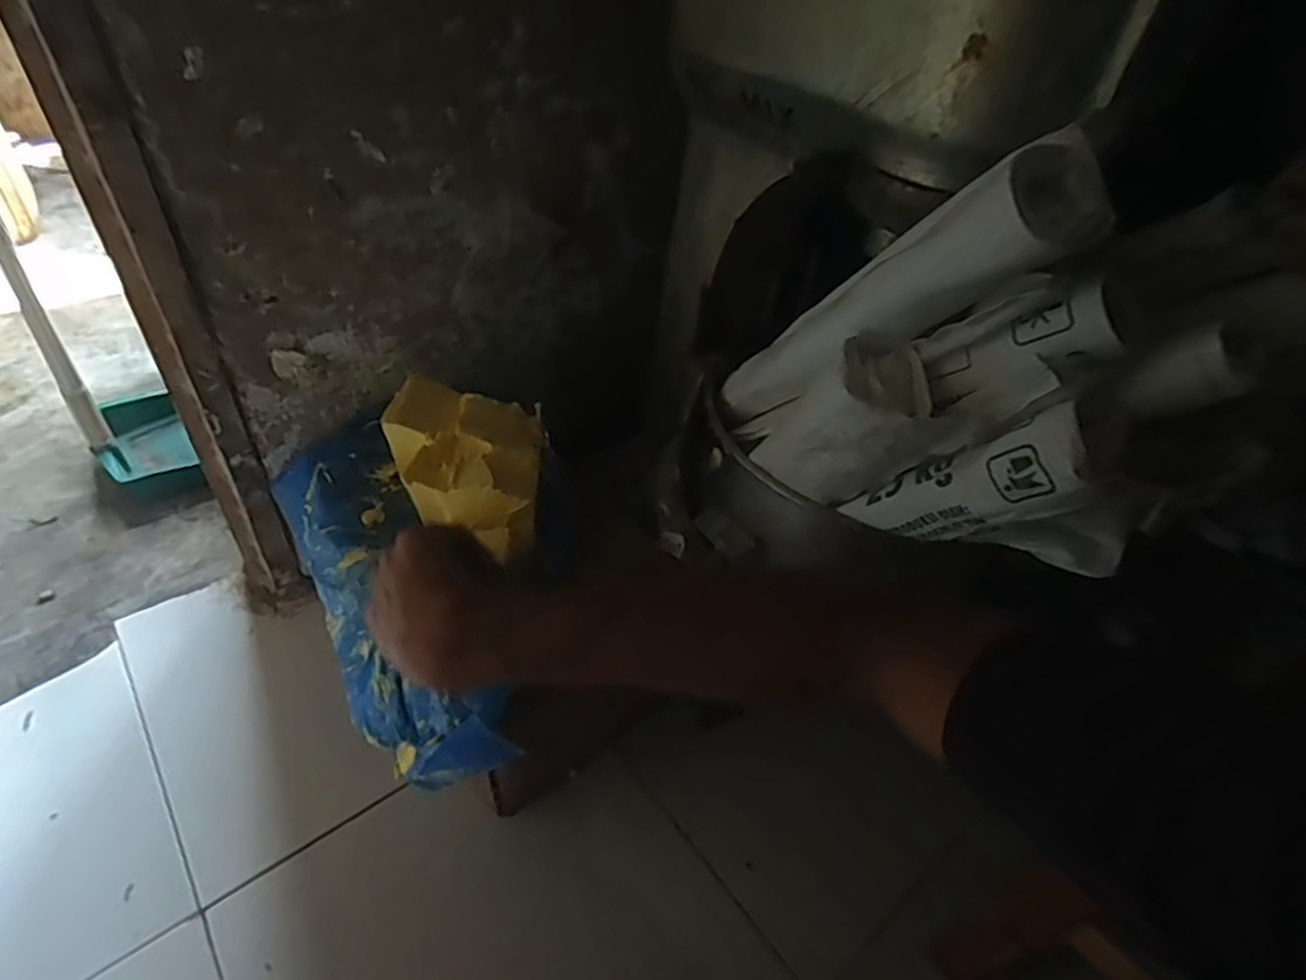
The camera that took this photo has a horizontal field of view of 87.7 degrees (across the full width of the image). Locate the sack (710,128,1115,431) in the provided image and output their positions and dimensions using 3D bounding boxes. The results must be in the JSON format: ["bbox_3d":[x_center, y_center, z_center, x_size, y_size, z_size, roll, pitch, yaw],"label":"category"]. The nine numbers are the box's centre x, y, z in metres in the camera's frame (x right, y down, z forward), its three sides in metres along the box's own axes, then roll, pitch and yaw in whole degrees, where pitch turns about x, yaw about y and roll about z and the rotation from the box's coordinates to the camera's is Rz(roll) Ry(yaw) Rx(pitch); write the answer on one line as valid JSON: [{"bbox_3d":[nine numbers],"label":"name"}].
[{"bbox_3d":[0.141,-0.114,0.512,0.066,0.388,0.063,-14,85,-22],"label":"sack"}]

